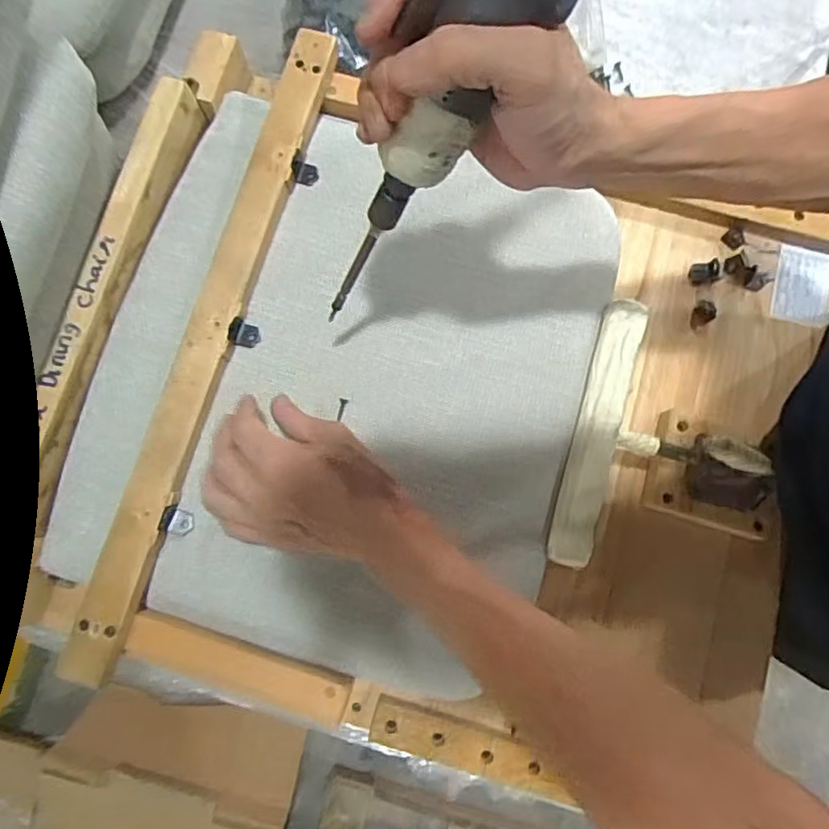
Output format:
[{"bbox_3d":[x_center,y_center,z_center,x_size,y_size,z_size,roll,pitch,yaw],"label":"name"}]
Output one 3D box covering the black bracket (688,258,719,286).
[{"bbox_3d":[0.266,-0.130,0.536,0.029,0.007,0.020,-13,79,-2],"label":"black bracket"}]

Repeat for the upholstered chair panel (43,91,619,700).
[{"bbox_3d":[-0.066,-0.028,0.464,0.378,0.029,0.419,16,80,4],"label":"upholstered chair panel"}]

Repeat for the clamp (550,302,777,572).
[{"bbox_3d":[0.205,0.036,0.465,0.169,0.088,0.210,16,80,3],"label":"clamp"}]

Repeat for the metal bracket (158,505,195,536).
[{"bbox_3d":[-0.177,0.081,0.438,0.017,0.024,0.021,18,80,4],"label":"metal bracket"}]

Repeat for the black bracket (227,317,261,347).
[{"bbox_3d":[-0.133,-0.064,0.457,0.021,0.015,0.020,18,80,4],"label":"black bracket"}]

